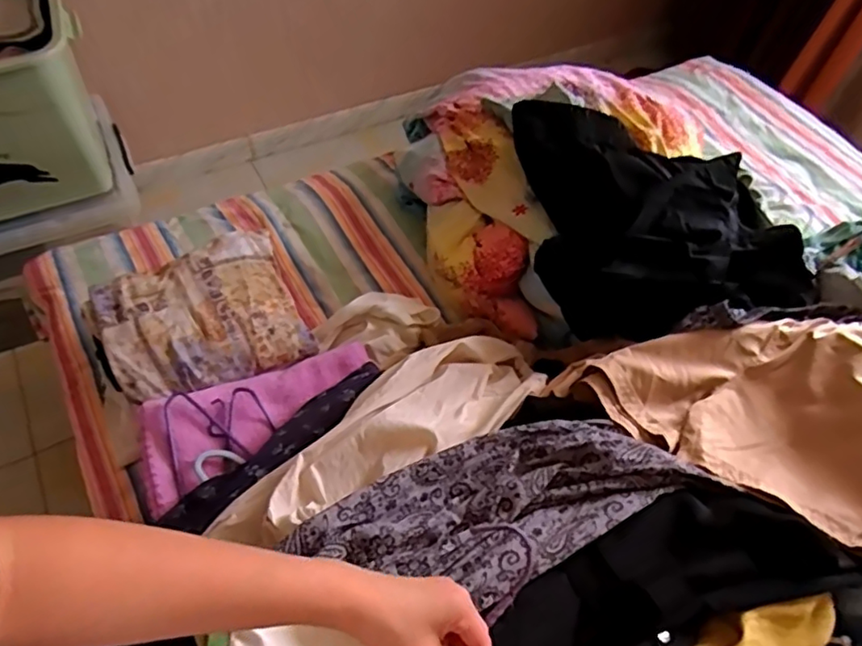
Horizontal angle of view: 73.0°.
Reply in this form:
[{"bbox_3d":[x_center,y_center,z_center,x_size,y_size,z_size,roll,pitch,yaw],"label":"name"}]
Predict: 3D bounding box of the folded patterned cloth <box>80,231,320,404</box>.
[{"bbox_3d":[-0.350,-0.008,0.888,0.281,0.080,0.218,-24,61,-20],"label":"folded patterned cloth"}]

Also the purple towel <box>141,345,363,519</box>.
[{"bbox_3d":[-0.242,0.119,0.825,0.343,0.040,0.144,-25,61,-21],"label":"purple towel"}]

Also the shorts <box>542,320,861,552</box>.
[{"bbox_3d":[0.403,0.069,0.753,0.381,0.106,0.297,30,58,14],"label":"shorts"}]

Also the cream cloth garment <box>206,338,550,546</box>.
[{"bbox_3d":[-0.043,0.132,0.759,0.457,0.072,0.149,-27,62,-22],"label":"cream cloth garment"}]

